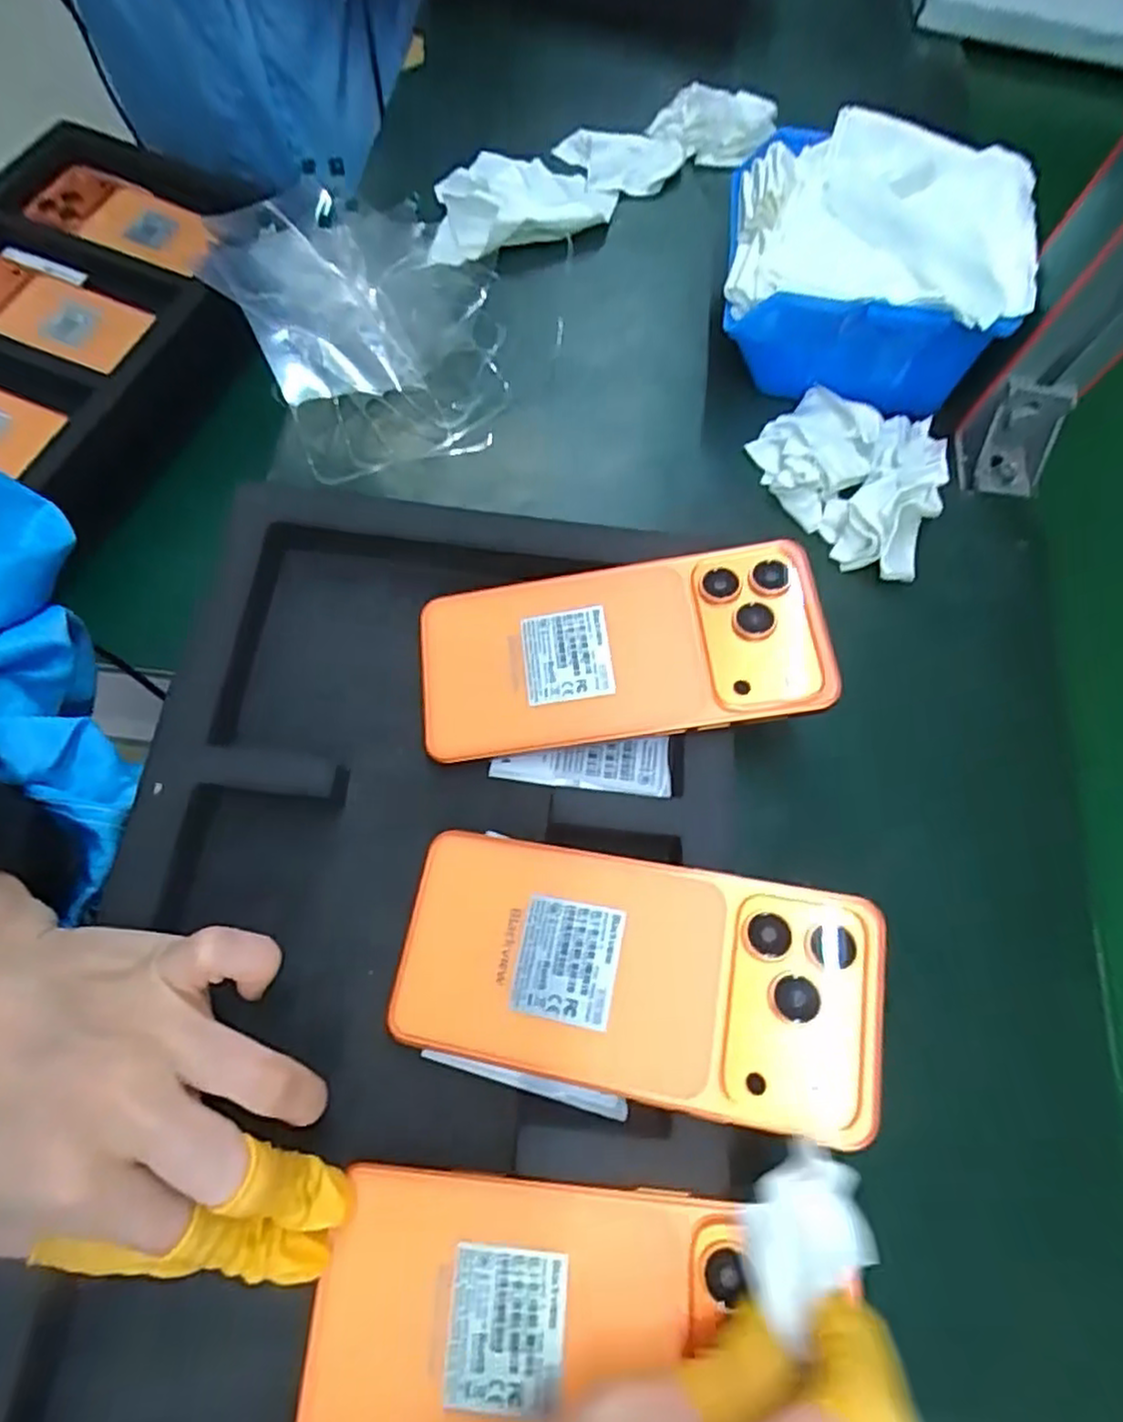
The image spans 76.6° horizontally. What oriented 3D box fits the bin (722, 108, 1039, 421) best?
[{"bbox_3d":[0.154,-0.229,0.363,0.137,0.063,0.119,10,70,-1],"label":"bin"}]

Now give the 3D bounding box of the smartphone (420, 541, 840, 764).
[{"bbox_3d":[0.022,-0.026,0.286,0.160,0.012,0.076,-6,72,1],"label":"smartphone"}]

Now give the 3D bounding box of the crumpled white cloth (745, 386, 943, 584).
[{"bbox_3d":[0.151,-0.120,0.349,0.079,0.026,0.099,-35,77,-16],"label":"crumpled white cloth"}]

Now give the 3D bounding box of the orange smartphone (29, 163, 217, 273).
[{"bbox_3d":[-0.371,-0.410,0.593,0.178,0.014,0.072,25,70,4],"label":"orange smartphone"}]

